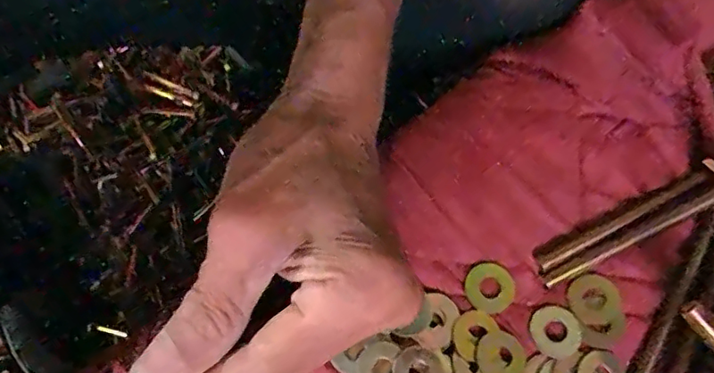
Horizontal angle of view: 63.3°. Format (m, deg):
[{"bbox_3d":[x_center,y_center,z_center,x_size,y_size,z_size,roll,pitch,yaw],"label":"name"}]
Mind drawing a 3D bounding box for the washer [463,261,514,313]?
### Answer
[{"bbox_3d":[0.066,0.050,0.288,0.024,0.004,0.024,0,77,0],"label":"washer"}]

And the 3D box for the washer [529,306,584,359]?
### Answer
[{"bbox_3d":[0.098,0.071,0.283,0.024,0.004,0.024,0,77,0],"label":"washer"}]

